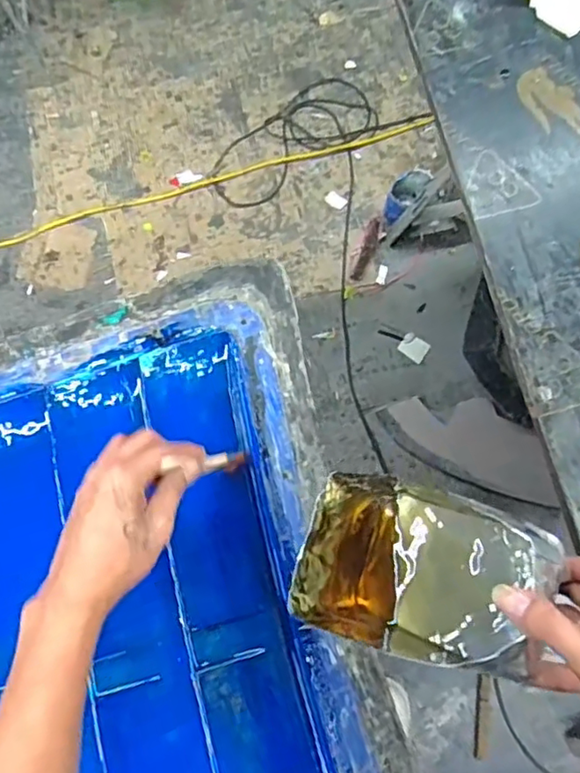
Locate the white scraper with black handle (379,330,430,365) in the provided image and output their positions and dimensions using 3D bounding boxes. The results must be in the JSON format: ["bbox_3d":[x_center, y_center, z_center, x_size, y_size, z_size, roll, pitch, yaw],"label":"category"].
[{"bbox_3d":[0.292,-0.116,1.487,0.129,0.024,0.067,41,77,10],"label":"white scraper with black handle"}]

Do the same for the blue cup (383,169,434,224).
[{"bbox_3d":[0.293,-0.498,1.528,0.092,0.080,0.139,41,77,10],"label":"blue cup"}]

